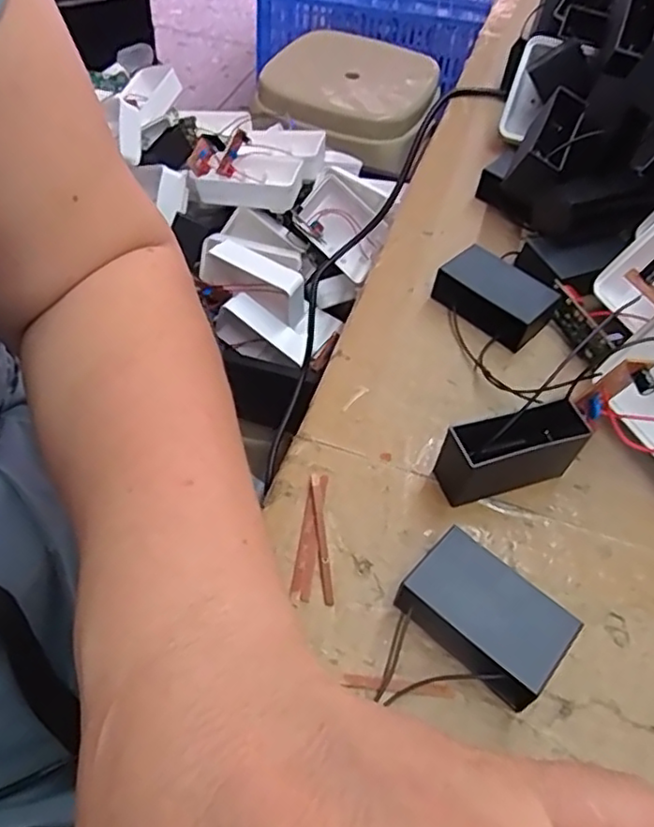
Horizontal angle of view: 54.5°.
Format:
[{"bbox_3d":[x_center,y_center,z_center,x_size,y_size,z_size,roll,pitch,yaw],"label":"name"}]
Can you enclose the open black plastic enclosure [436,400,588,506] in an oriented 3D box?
[{"bbox_3d":[0.069,0.014,0.231,0.055,0.030,0.018,-9,54,-12],"label":"open black plastic enclosure"}]

